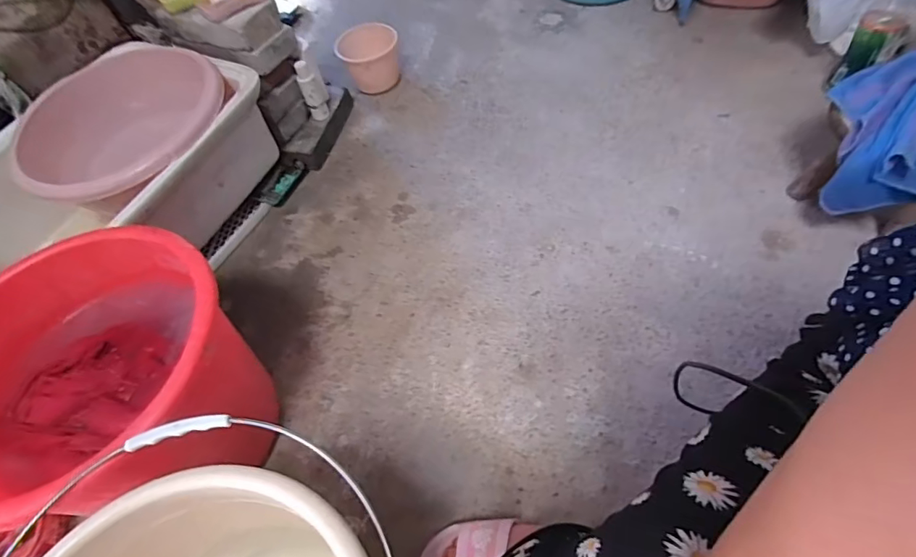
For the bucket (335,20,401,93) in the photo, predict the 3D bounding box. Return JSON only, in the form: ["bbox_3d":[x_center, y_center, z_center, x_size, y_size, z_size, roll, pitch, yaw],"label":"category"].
[{"bbox_3d":[-0.213,-0.535,1.185,0.140,0.129,0.148,-2,58,3],"label":"bucket"}]

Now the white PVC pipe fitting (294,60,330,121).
[{"bbox_3d":[-0.323,-0.414,1.063,0.045,0.146,0.036,-16,57,-4],"label":"white PVC pipe fitting"}]

